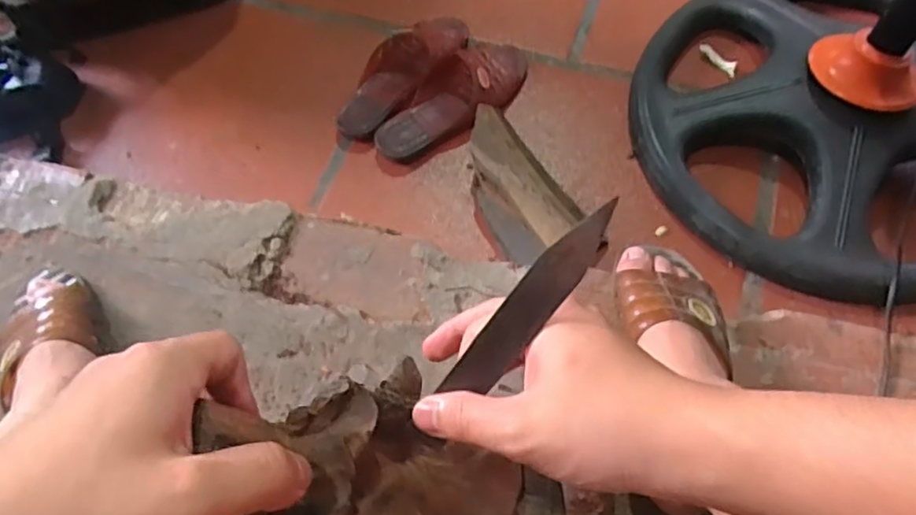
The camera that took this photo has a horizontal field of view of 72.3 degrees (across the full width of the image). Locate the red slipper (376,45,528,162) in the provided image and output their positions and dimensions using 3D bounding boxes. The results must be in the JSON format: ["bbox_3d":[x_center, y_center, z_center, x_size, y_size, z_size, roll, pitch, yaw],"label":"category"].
[{"bbox_3d":[-0.002,-0.203,0.804,0.222,0.056,0.086,-40,68,-17],"label":"red slipper"}]

